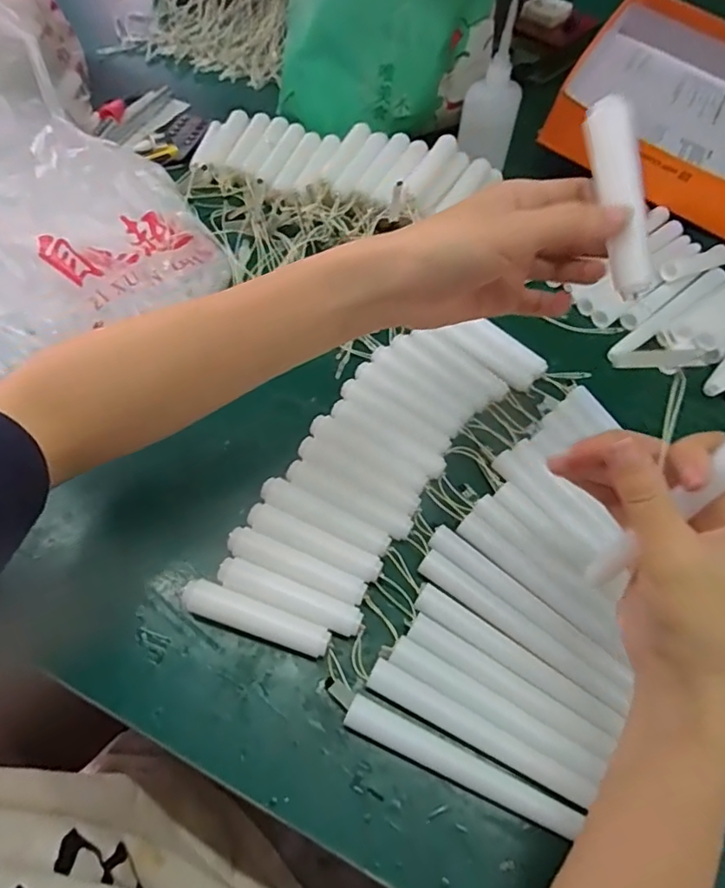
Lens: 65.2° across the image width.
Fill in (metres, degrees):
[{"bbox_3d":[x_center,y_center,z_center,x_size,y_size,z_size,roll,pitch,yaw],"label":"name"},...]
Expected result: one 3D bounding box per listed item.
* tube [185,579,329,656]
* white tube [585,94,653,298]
[{"bbox_3d":[-0.062,0.102,0.333,0.089,0.015,0.018,17,59,7],"label":"tube"},{"bbox_3d":[0.120,-0.114,0.264,0.016,0.020,0.087,-12,92,-8],"label":"white tube"}]

